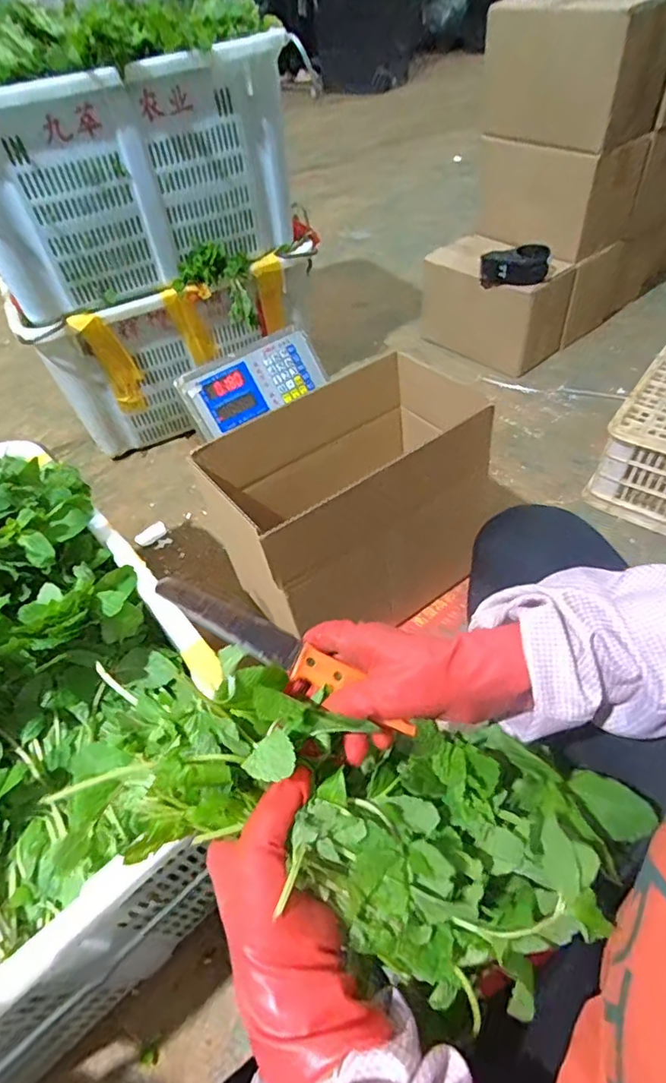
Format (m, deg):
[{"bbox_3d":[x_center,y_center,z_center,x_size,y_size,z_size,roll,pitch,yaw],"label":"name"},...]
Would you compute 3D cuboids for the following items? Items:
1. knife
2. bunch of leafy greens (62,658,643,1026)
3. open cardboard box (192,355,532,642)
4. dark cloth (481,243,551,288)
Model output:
[{"bbox_3d":[-0.030,0.077,0.370,0.195,0.010,0.025,30,54,-3],"label":"knife"},{"bbox_3d":[0.025,0.177,0.333,0.338,0.084,0.149,18,52,1],"label":"bunch of leafy greens"},{"bbox_3d":[0.025,-0.053,0.783,0.355,0.305,0.238,-29,52,-18],"label":"open cardboard box"},{"bbox_3d":[0.421,-0.647,1.243,0.153,0.095,0.048,10,51,15],"label":"dark cloth"}]

